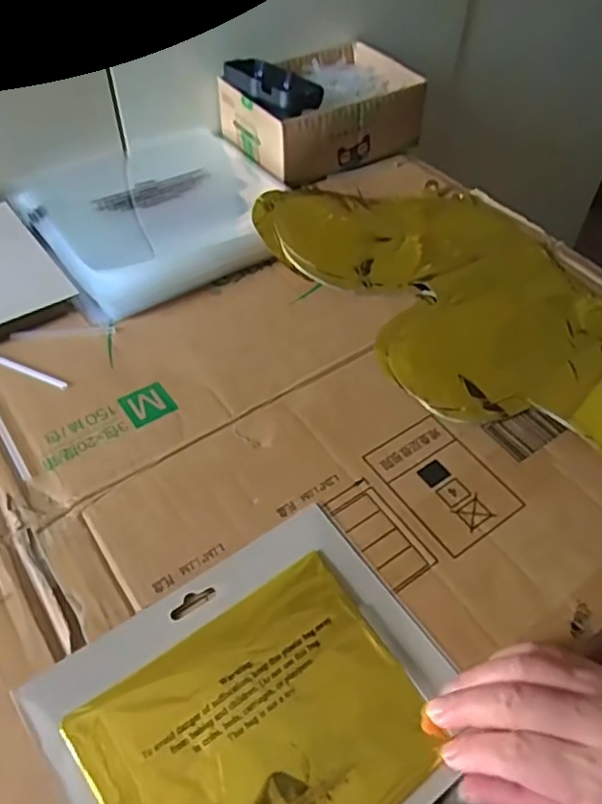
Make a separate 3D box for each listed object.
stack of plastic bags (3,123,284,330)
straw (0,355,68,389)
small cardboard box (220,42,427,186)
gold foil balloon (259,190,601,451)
[{"bbox_3d":[-0.133,-0.190,0.609,0.233,0.026,0.233,-26,55,-22],"label":"stack of plastic bags"},{"bbox_3d":[-0.210,-0.026,0.474,0.083,0.004,0.007,22,52,16],"label":"straw"},{"bbox_3d":[0.022,-0.313,0.677,0.186,0.068,0.136,-26,55,-22],"label":"small cardboard box"},{"bbox_3d":[0.171,-0.062,0.491,0.223,0.033,0.421,-24,54,-20],"label":"gold foil balloon"}]

